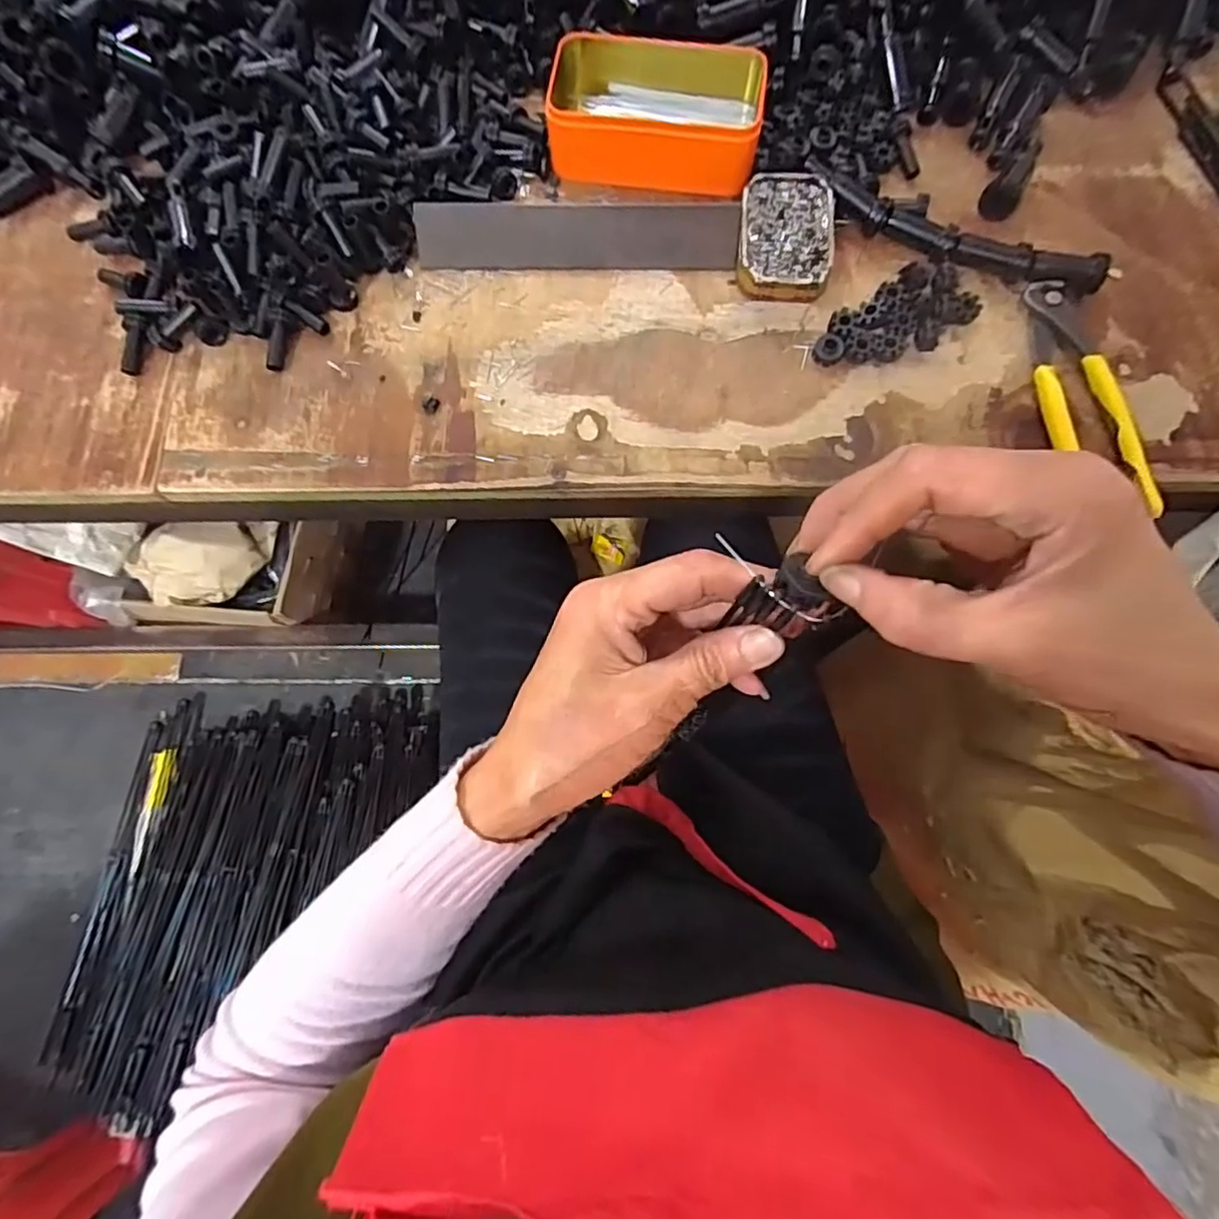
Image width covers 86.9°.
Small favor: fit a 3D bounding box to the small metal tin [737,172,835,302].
[{"bbox_3d":[0.119,-0.252,0.436,0.061,0.021,0.089,4,76,1],"label":"small metal tin"}]

